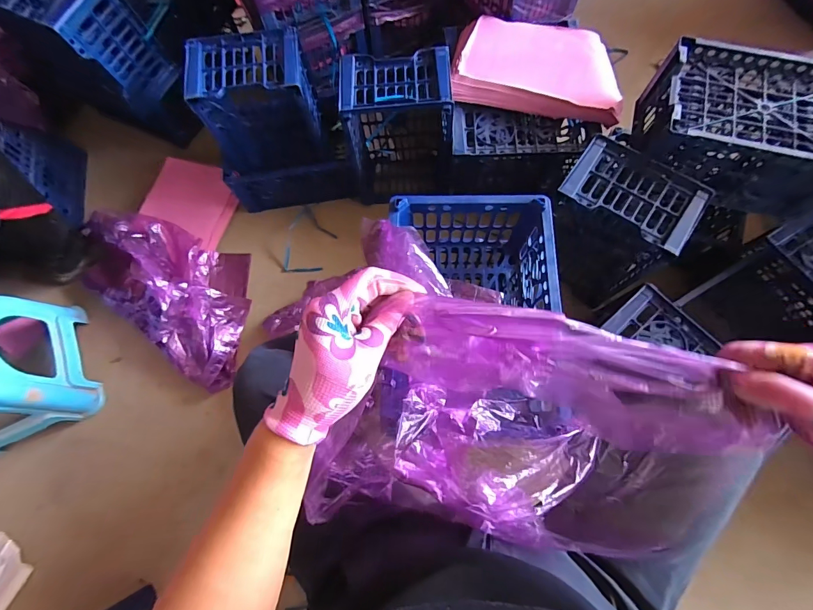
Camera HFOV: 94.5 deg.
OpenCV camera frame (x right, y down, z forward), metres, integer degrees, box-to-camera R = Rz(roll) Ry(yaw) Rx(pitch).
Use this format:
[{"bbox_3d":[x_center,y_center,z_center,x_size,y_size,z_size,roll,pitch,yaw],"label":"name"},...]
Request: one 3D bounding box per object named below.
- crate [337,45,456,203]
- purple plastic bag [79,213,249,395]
[{"bbox_3d":[-0.011,-0.424,0.937,0.231,0.338,0.189,3,73,3],"label":"crate"},{"bbox_3d":[-0.594,-0.050,0.985,0.518,0.132,0.301,38,78,13],"label":"purple plastic bag"}]

